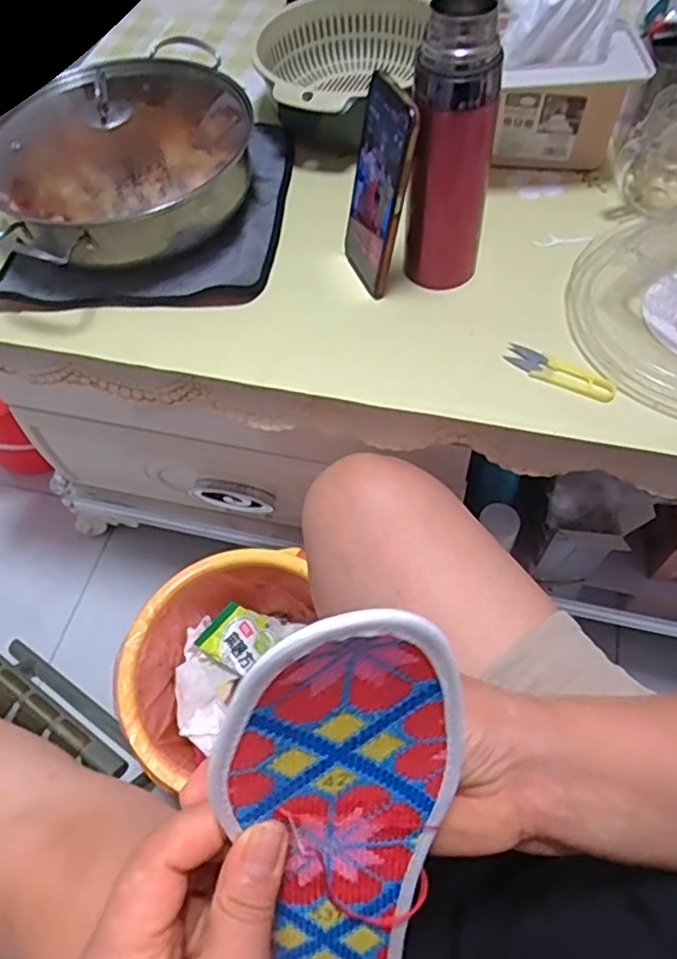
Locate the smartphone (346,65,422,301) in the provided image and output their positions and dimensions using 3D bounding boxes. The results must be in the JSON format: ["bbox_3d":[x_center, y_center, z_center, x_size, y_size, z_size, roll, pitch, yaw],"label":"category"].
[{"bbox_3d":[0.032,-0.243,0.536,0.008,0.164,0.081,-16,59,-19],"label":"smartphone"}]

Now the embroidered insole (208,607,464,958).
[{"bbox_3d":[0.002,0.138,0.231,0.076,0.241,0.026,1,30,4],"label":"embroidered insole"}]

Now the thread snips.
[{"bbox_3d":[0.183,-0.090,0.524,0.093,0.005,0.026,30,65,19],"label":"thread snips"}]

